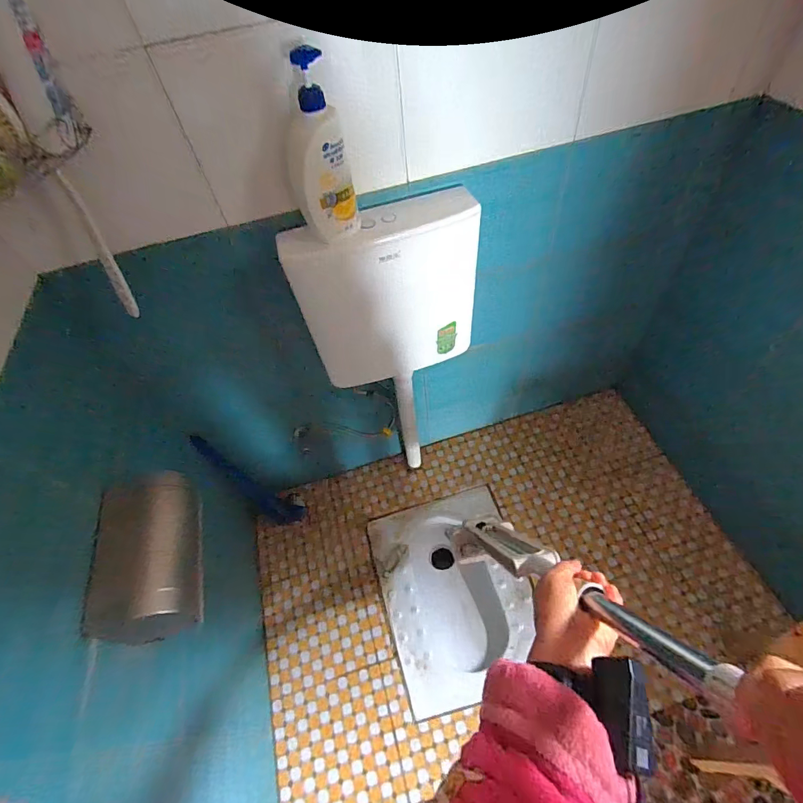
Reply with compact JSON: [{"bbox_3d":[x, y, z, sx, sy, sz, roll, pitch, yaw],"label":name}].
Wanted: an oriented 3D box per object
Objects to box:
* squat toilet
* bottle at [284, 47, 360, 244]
[{"bbox_3d":[0.170,0.602,1.314,0.426,0.209,0.538,-16,55,-6],"label":"squat toilet"},{"bbox_3d":[-0.126,-0.366,0.631,0.093,0.236,0.065,-14,55,-5],"label":"bottle"}]

